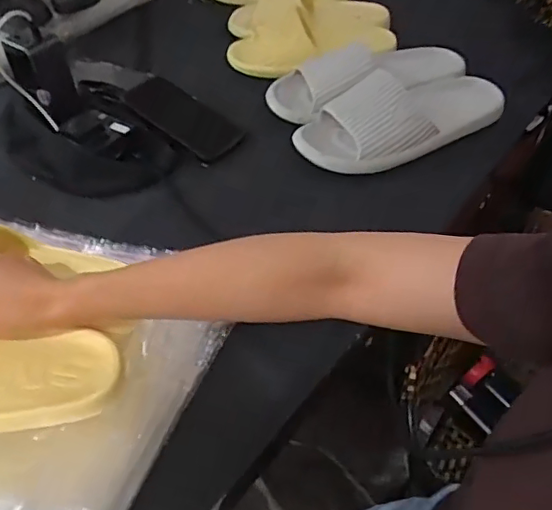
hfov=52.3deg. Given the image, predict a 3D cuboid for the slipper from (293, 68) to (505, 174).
[{"bbox_3d":[0.177,-0.182,0.707,0.316,0.067,0.108,-24,52,-18],"label":"slipper"}]

